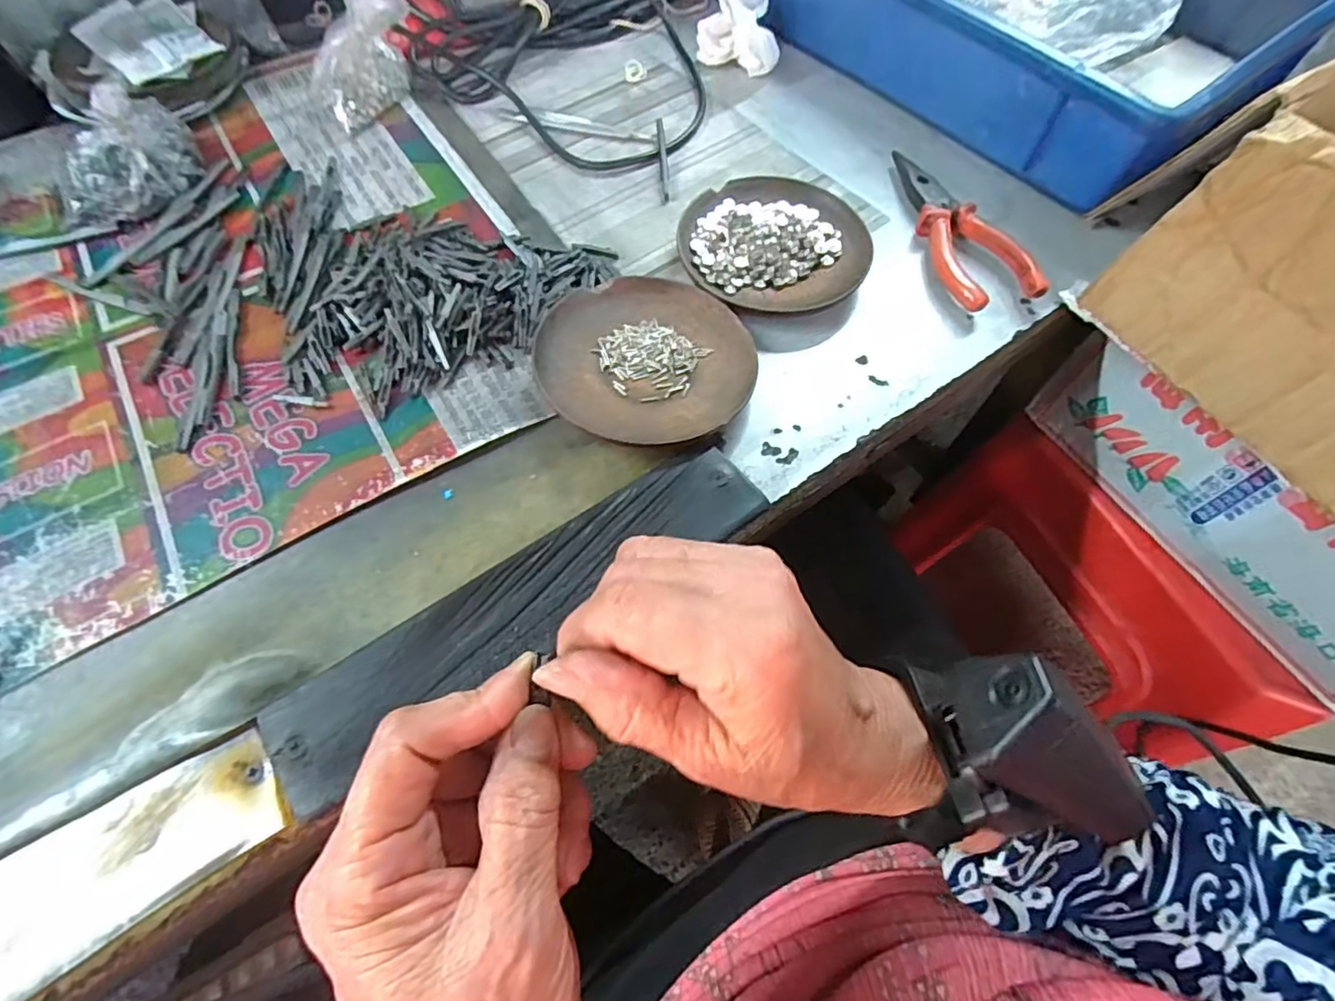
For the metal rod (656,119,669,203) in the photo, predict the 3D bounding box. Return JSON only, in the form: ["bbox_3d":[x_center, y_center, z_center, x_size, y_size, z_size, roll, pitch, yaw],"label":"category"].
[{"bbox_3d":[-0.003,-0.241,0.416,0.005,0.010,0.085,-4,62,-2],"label":"metal rod"}]

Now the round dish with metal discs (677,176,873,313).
[{"bbox_3d":[0.065,-0.159,0.369,0.111,0.014,0.107,0,62,0],"label":"round dish with metal discs"}]

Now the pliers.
[{"bbox_3d":[0.179,-0.175,0.377,0.047,0.015,0.139,-12,62,-6],"label":"pliers"}]

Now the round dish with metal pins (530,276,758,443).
[{"bbox_3d":[-0.011,-0.076,0.319,0.111,0.018,0.109,0,62,0],"label":"round dish with metal pins"}]

